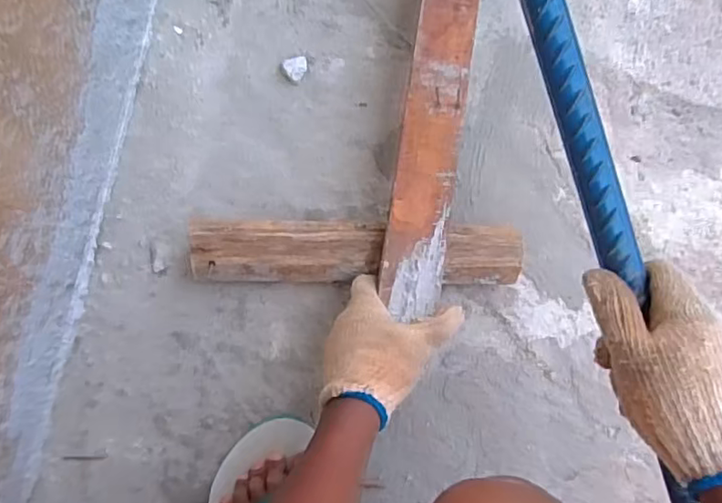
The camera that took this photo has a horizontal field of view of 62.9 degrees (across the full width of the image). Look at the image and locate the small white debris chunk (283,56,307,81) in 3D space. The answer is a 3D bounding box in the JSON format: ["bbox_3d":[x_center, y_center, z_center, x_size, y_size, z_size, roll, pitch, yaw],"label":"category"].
[{"bbox_3d":[-0.072,-0.205,0.655,0.025,0.012,0.029,41,83,2],"label":"small white debris chunk"}]

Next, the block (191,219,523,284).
[{"bbox_3d":[-0.001,0.004,0.616,0.338,0.059,0.067,1,84,-3],"label":"block"}]

